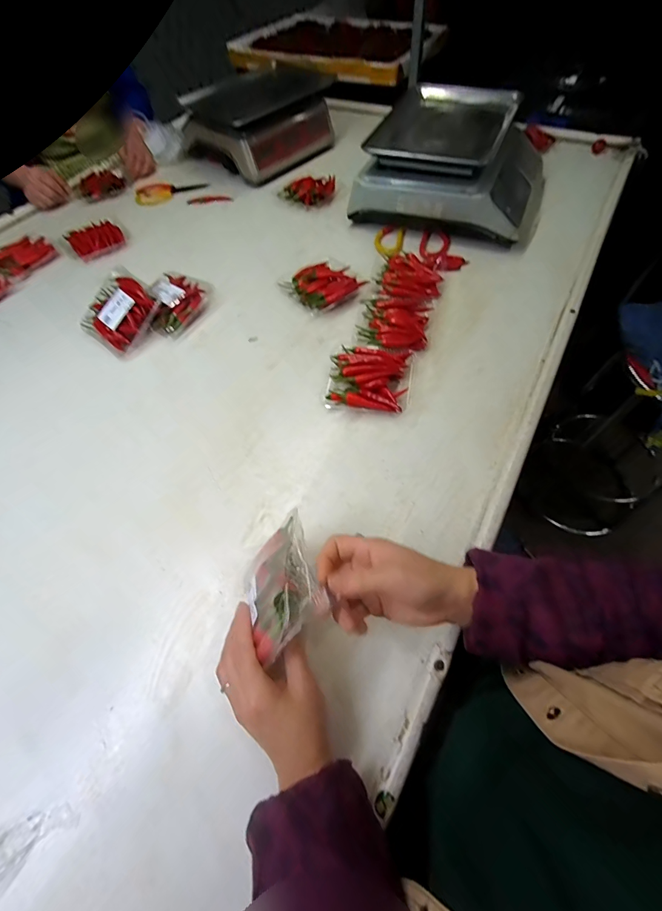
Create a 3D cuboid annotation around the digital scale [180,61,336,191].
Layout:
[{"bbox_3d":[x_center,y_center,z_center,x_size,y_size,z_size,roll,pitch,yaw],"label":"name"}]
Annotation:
[{"bbox_3d":[-0.171,-0.823,0.937,0.238,0.120,0.301,37,68,22],"label":"digital scale"}]

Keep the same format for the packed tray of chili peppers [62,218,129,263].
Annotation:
[{"bbox_3d":[-0.495,-0.458,0.804,0.106,0.021,0.104,-35,63,-16],"label":"packed tray of chili peppers"}]

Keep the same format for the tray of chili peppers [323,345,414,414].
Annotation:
[{"bbox_3d":[0.056,-0.112,0.544,0.117,0.034,0.107,7,60,8],"label":"tray of chili peppers"}]

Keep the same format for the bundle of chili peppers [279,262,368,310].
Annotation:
[{"bbox_3d":[-0.011,-0.305,0.671,0.107,0.033,0.106,-37,64,-17],"label":"bundle of chili peppers"}]

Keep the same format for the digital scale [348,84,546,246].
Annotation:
[{"bbox_3d":[0.267,-0.591,0.775,0.345,0.134,0.363,23,63,16],"label":"digital scale"}]

